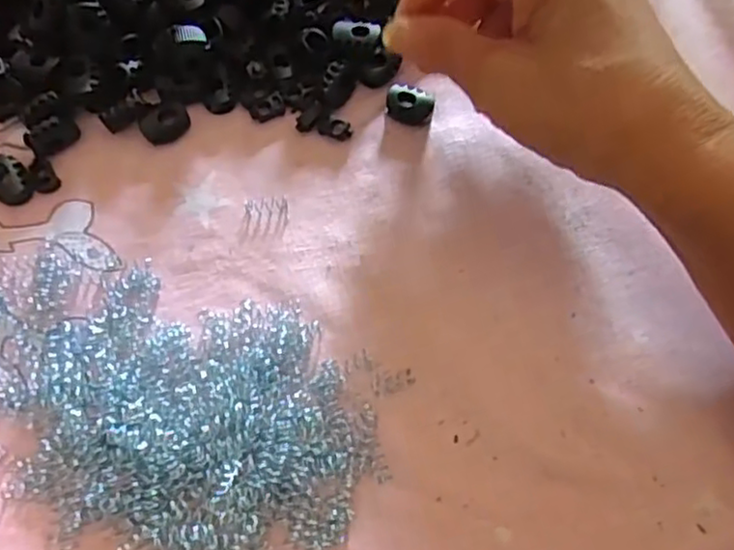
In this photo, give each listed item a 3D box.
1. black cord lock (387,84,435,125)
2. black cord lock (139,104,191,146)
[{"bbox_3d":[0.019,-0.076,0.308,0.020,0.009,0.016,9,76,1],"label":"black cord lock"},{"bbox_3d":[-0.090,-0.067,0.303,0.021,0.010,0.013,-29,79,-8],"label":"black cord lock"}]

